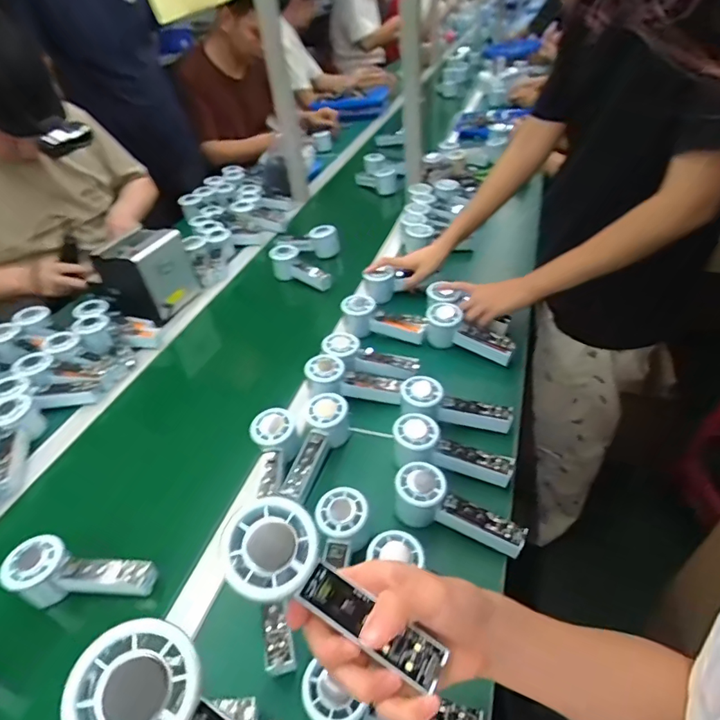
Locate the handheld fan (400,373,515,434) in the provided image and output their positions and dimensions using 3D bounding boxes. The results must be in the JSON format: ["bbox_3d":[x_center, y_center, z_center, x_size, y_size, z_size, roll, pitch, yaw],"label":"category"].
[{"bbox_3d":[0.130,0.065,0.639,0.152,0.041,0.062,18,45,2],"label":"handheld fan"}]

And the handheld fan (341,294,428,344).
[{"bbox_3d":[0.043,-0.071,0.811,0.150,0.060,0.051,11,45,20],"label":"handheld fan"}]

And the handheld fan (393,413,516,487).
[{"bbox_3d":[0.114,0.115,0.588,0.152,0.039,0.061,20,46,6],"label":"handheld fan"}]

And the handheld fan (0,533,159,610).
[{"bbox_3d":[-0.309,0.238,0.513,0.151,0.055,0.055,2,42,10],"label":"handheld fan"}]

